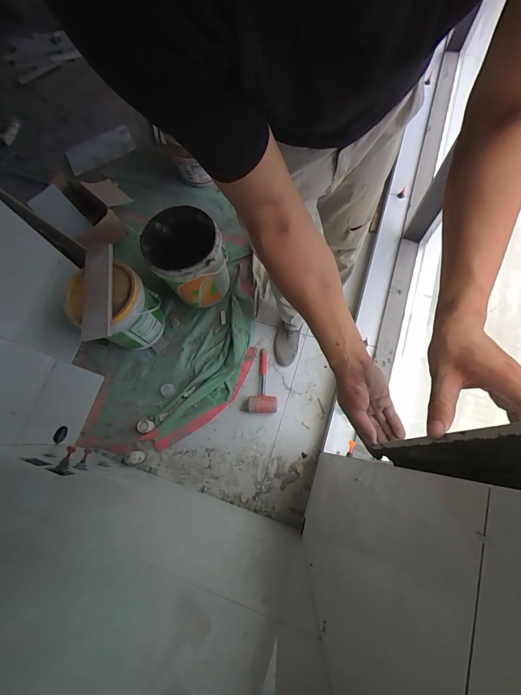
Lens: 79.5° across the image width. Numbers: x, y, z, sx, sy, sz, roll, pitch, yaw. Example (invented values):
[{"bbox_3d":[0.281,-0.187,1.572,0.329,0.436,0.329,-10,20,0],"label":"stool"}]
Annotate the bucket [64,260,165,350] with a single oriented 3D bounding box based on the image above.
[{"bbox_3d":[-0.615,-0.169,1.374,0.310,0.392,0.282,-1,73,4],"label":"bucket"}]

